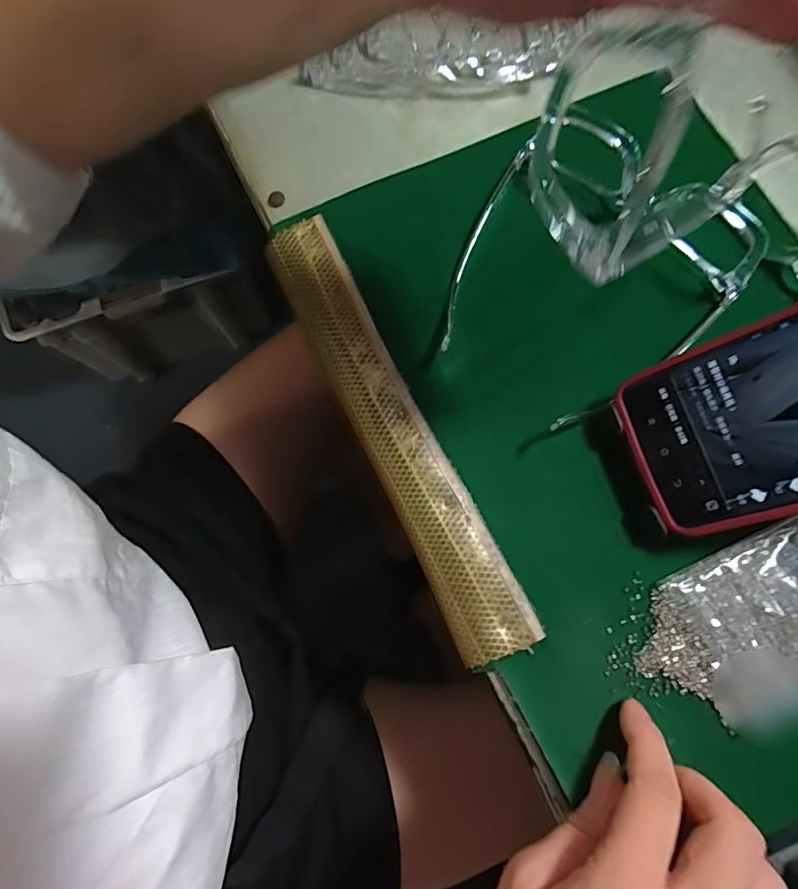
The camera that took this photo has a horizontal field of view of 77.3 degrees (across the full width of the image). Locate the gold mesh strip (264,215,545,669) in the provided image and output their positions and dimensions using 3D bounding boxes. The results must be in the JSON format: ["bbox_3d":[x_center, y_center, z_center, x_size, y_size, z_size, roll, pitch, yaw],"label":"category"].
[{"bbox_3d":[-0.005,-0.011,0.264,0.038,0.008,0.252,-26,78,-8],"label":"gold mesh strip"}]

